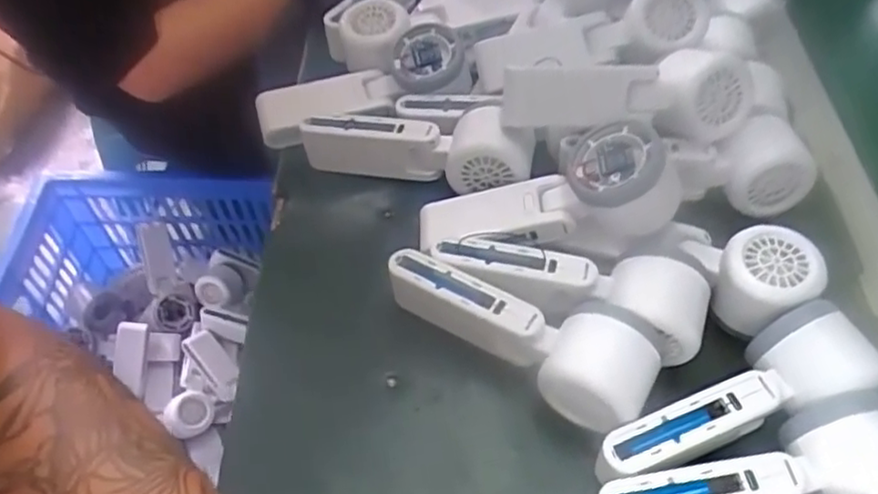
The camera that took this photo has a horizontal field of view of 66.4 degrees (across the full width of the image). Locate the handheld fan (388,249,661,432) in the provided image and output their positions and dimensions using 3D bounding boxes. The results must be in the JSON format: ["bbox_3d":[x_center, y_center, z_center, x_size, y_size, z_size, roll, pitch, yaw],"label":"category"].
[{"bbox_3d":[0.046,0.049,0.404,0.162,0.056,0.058,28,58,18],"label":"handheld fan"}]

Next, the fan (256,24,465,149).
[{"bbox_3d":[-0.061,-0.122,0.518,0.164,0.034,0.056,-19,55,5],"label":"fan"}]

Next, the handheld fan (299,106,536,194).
[{"bbox_3d":[-0.017,-0.073,0.477,0.165,0.047,0.048,5,53,18],"label":"handheld fan"}]

